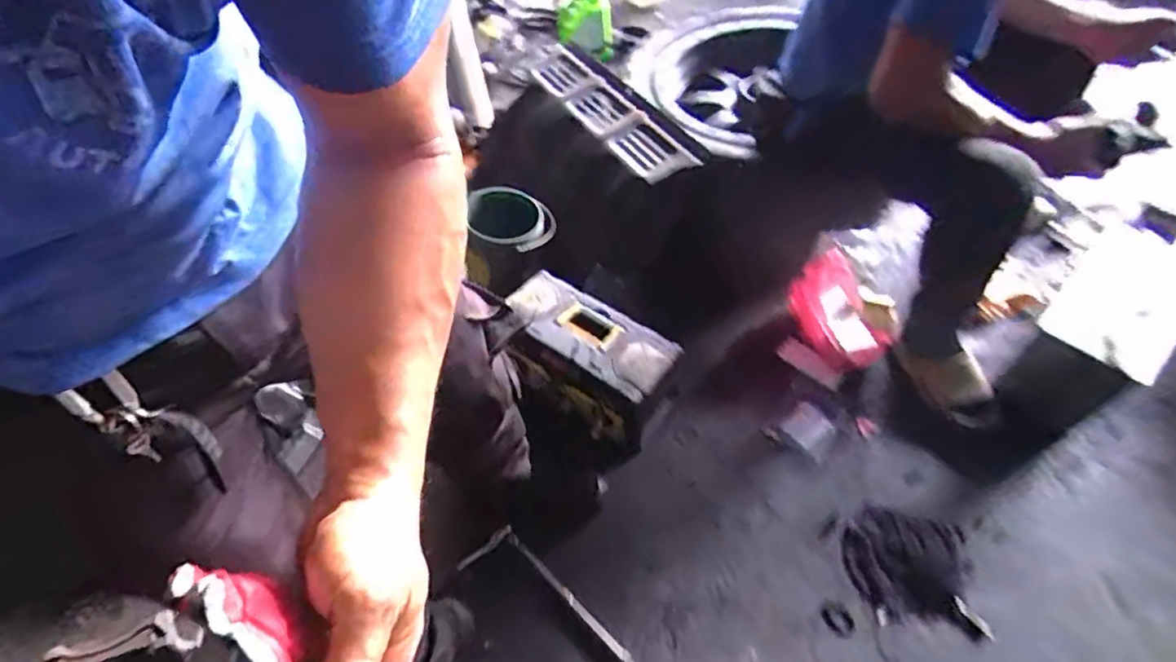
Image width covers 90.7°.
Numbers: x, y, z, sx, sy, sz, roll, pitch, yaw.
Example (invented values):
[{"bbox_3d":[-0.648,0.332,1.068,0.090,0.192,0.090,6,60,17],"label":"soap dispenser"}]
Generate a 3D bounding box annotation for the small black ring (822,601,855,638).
[{"bbox_3d":[0.404,0.464,0.937,0.044,0.013,0.056,-33,56,-17],"label":"small black ring"}]

